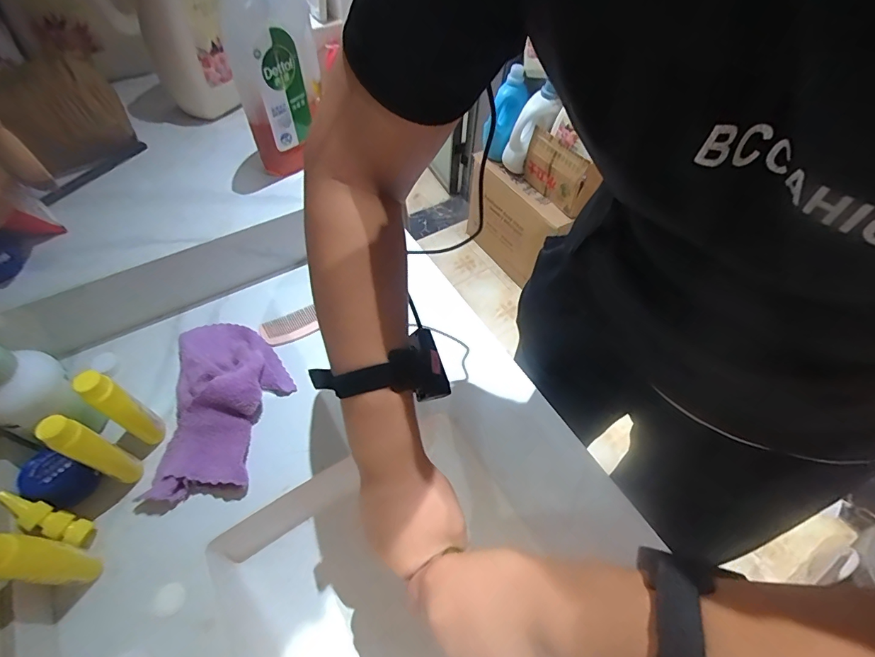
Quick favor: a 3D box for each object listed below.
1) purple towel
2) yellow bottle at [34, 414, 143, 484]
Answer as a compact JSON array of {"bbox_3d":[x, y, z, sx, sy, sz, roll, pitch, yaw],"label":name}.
[{"bbox_3d":[-0.272,0.089,0.544,0.149,0.047,0.245,-2,55,-4],"label":"purple towel"},{"bbox_3d":[-0.372,0.133,0.464,0.030,0.133,0.029,38,61,21],"label":"yellow bottle"}]

